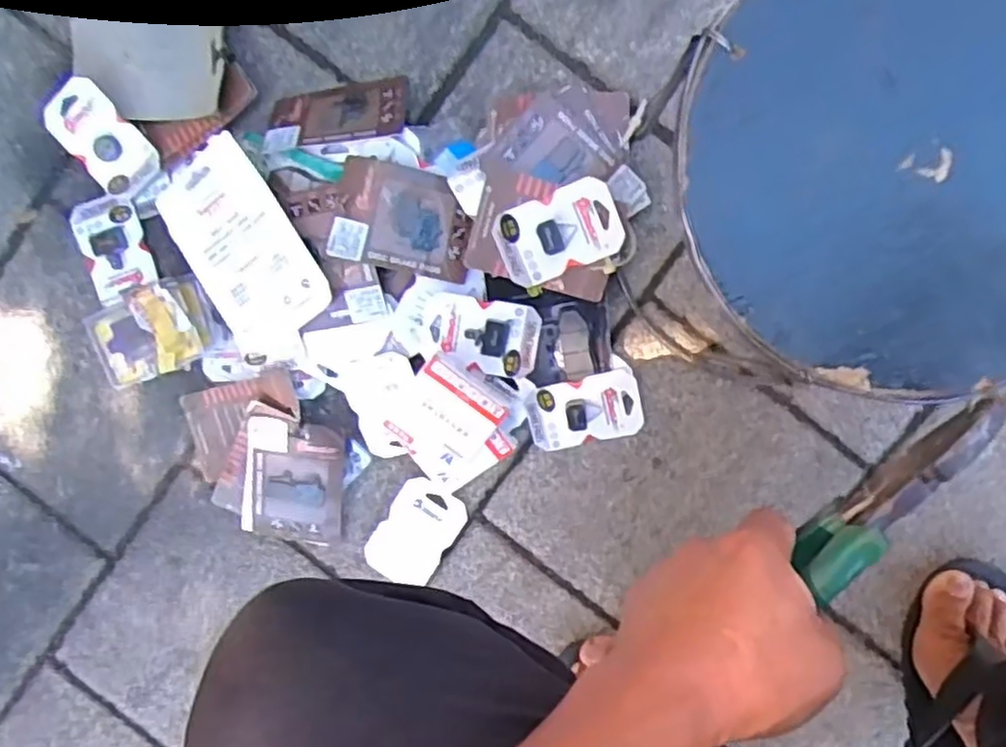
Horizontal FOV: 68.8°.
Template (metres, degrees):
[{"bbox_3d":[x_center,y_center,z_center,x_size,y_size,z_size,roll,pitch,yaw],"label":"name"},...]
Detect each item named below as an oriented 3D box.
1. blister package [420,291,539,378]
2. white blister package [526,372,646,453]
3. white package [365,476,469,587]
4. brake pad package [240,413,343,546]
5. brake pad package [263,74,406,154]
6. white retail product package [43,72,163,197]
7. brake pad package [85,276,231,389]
[{"bbox_3d":[-0.020,-0.034,0.630,0.098,0.018,0.059,13,97,4],"label":"blister package"},{"bbox_3d":[0.073,0.034,0.648,0.097,0.008,0.062,-12,111,6],"label":"white blister package"},{"bbox_3d":[-0.079,0.147,0.677,0.065,0.010,0.097,33,97,1],"label":"white package"},{"bbox_3d":[-0.192,0.099,0.673,0.091,0.012,0.117,6,107,1],"label":"brake pad package"},{"bbox_3d":[-0.143,-0.222,0.629,0.120,0.009,0.078,-7,52,5],"label":"brake pad package"},{"bbox_3d":[-0.356,-0.208,0.652,0.061,0.005,0.099,-33,111,14],"label":"white retail product package"},{"bbox_3d":[-0.320,-0.038,0.671,0.121,0.034,0.080,-21,93,7],"label":"brake pad package"}]

